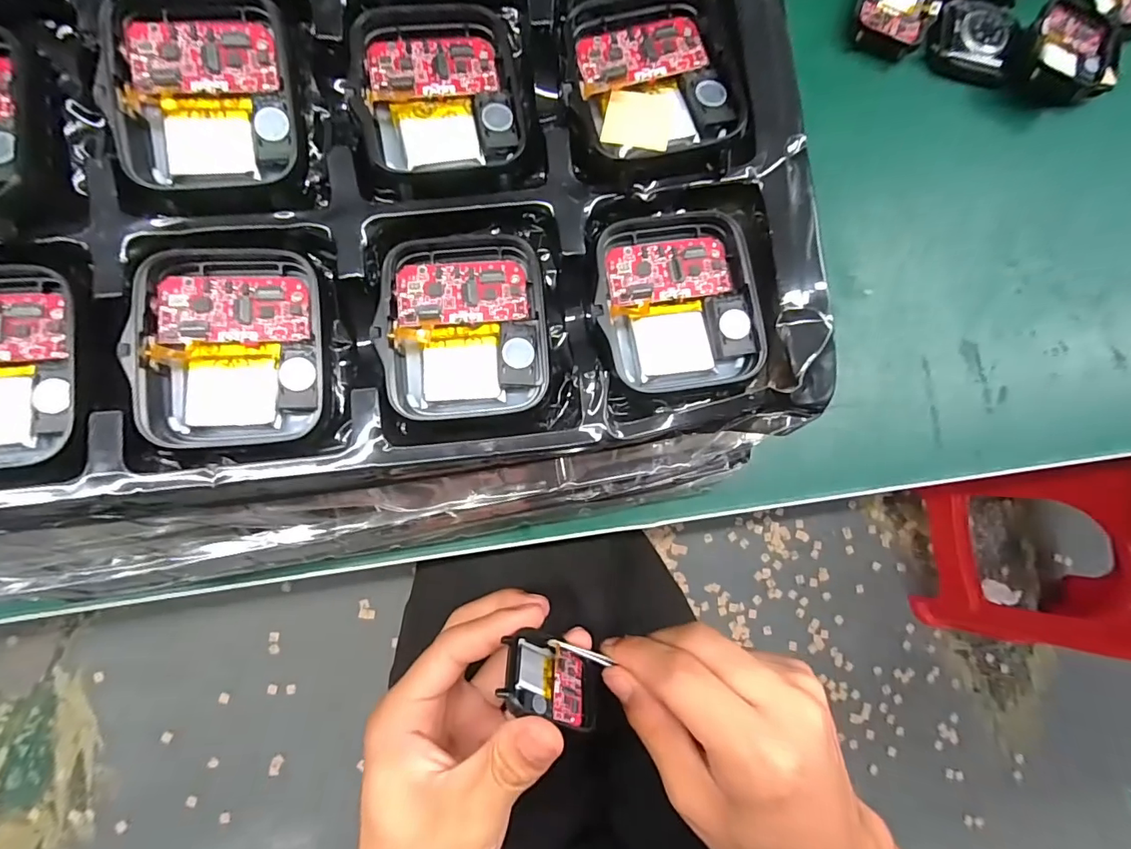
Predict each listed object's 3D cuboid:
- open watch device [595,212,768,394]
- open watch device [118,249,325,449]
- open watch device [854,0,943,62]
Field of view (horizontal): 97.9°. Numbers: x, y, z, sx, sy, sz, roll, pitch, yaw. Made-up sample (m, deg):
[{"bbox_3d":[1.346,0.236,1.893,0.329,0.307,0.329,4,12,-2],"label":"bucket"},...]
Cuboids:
[{"bbox_3d":[0.026,-0.030,0.118,0.036,0.007,0.043,-10,86,-5],"label":"open watch device"},{"bbox_3d":[-0.072,-0.017,0.107,0.036,0.007,0.043,-4,85,-5],"label":"open watch device"},{"bbox_3d":[0.165,-0.209,0.246,0.038,0.008,0.048,18,82,-3],"label":"open watch device"}]

